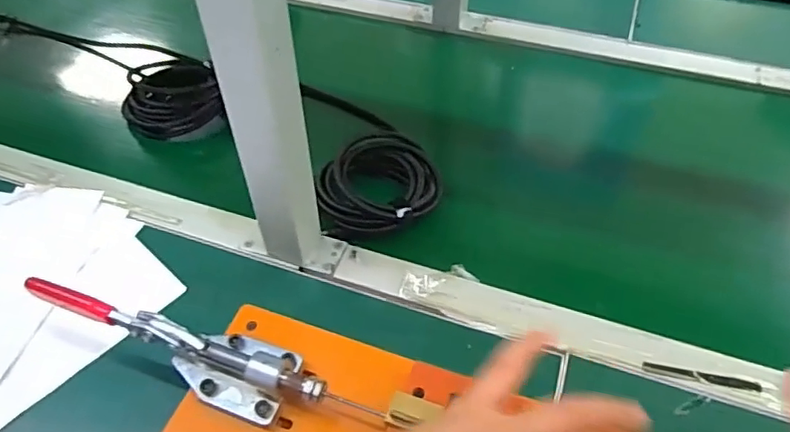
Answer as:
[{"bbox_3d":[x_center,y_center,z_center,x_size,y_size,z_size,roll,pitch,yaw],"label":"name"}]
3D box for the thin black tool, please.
[{"bbox_3d":[0.244,0.129,0.454,0.086,0.006,0.008,10,52,9],"label":"thin black tool"}]

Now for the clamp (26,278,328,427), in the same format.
[{"bbox_3d":[-0.147,0.085,0.375,0.218,0.034,0.048,14,52,14],"label":"clamp"}]

